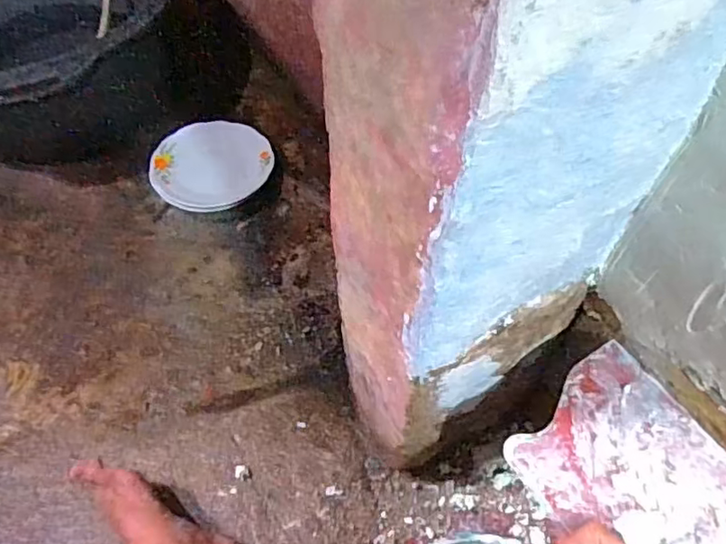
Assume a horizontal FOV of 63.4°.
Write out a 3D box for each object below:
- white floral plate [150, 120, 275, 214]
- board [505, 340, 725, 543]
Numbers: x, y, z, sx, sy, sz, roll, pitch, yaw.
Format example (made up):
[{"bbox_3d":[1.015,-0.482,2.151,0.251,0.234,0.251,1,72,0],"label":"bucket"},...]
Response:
[{"bbox_3d":[-0.270,-0.193,1.064,0.212,0.029,0.187,-1,67,3],"label":"white floral plate"},{"bbox_3d":[0.220,0.169,0.451,0.140,0.008,0.203,-33,62,-11],"label":"board"}]

